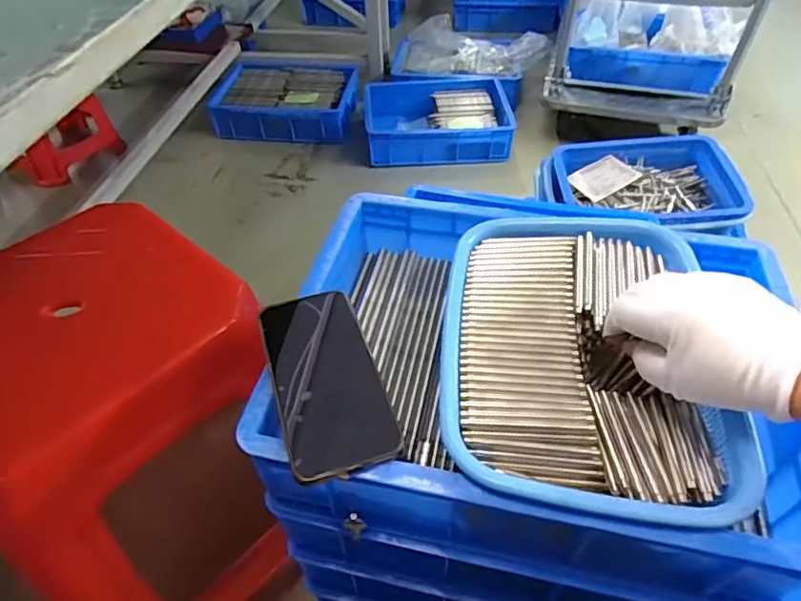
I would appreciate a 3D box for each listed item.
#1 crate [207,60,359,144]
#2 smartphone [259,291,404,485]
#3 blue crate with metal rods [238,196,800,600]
[{"bbox_3d":[-0.359,-0.637,1.757,0.450,0.104,0.335,6,47,7],"label":"crate"},{"bbox_3d":[-0.056,0.055,0.408,0.075,0.012,0.152,-15,48,-13],"label":"smartphone"},{"bbox_3d":[0.114,0.060,0.490,0.407,0.119,0.312,8,47,9],"label":"blue crate with metal rods"}]

